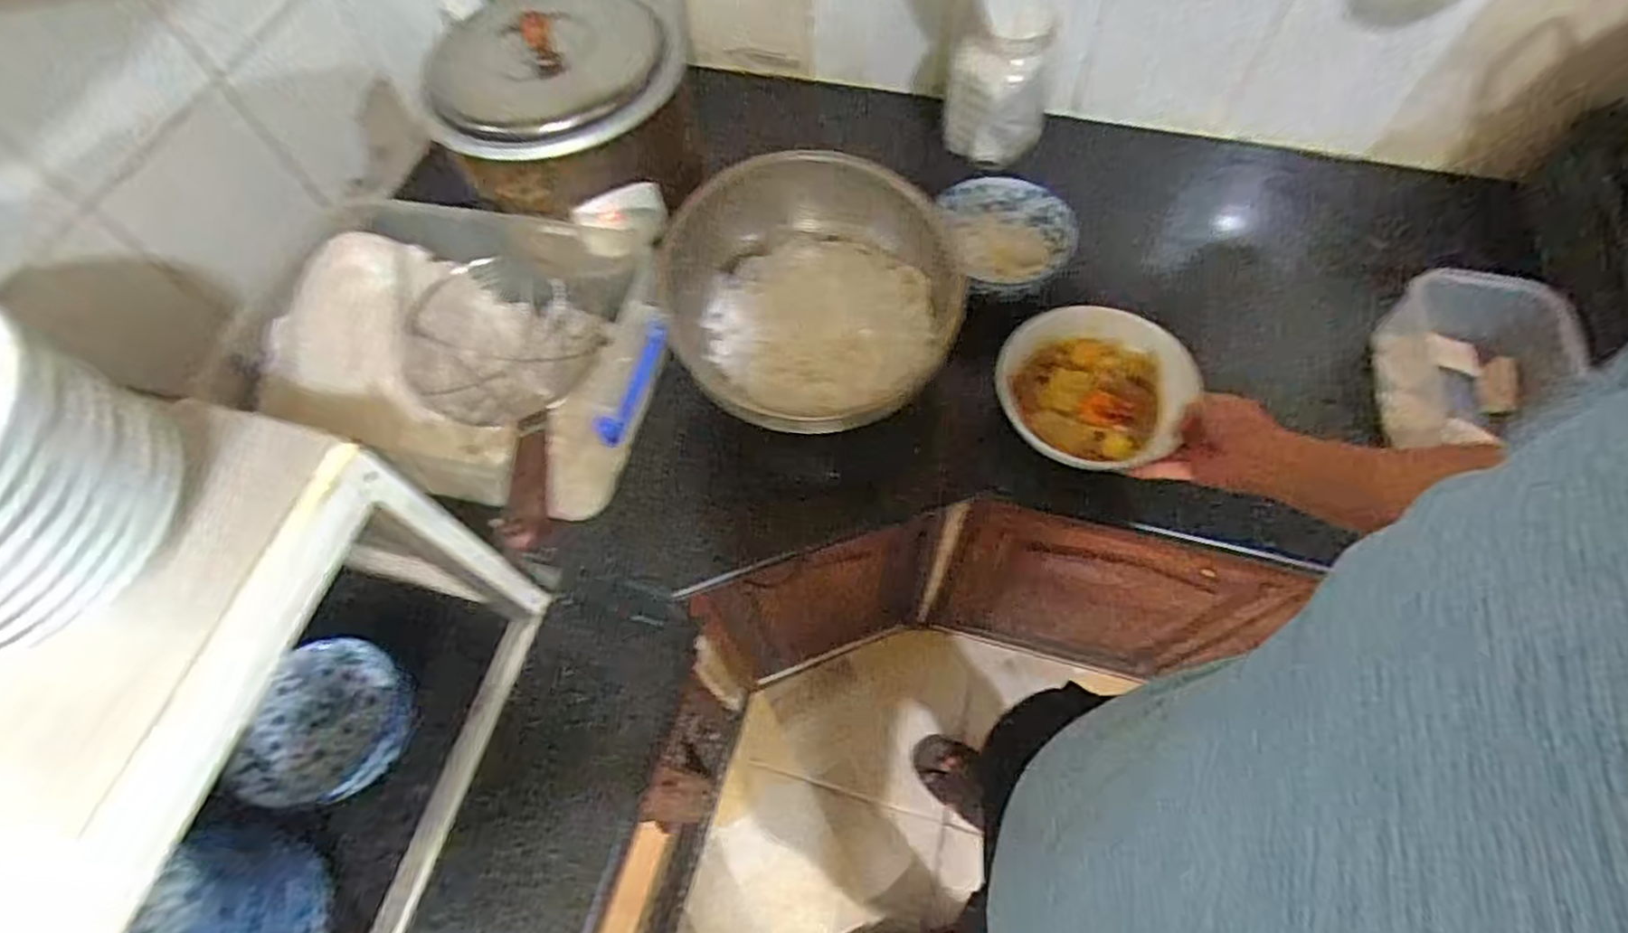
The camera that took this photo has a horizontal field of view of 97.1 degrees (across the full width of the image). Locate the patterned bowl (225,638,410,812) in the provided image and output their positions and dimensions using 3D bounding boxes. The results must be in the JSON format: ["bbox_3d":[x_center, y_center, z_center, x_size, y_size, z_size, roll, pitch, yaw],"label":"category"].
[{"bbox_3d":[-0.528,0.281,0.789,0.168,0.088,0.165,-1,62,2],"label":"patterned bowl"}]

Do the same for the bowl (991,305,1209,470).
[{"bbox_3d":[0.299,-0.093,0.768,0.185,0.057,0.180,-1,62,2],"label":"bowl"}]

